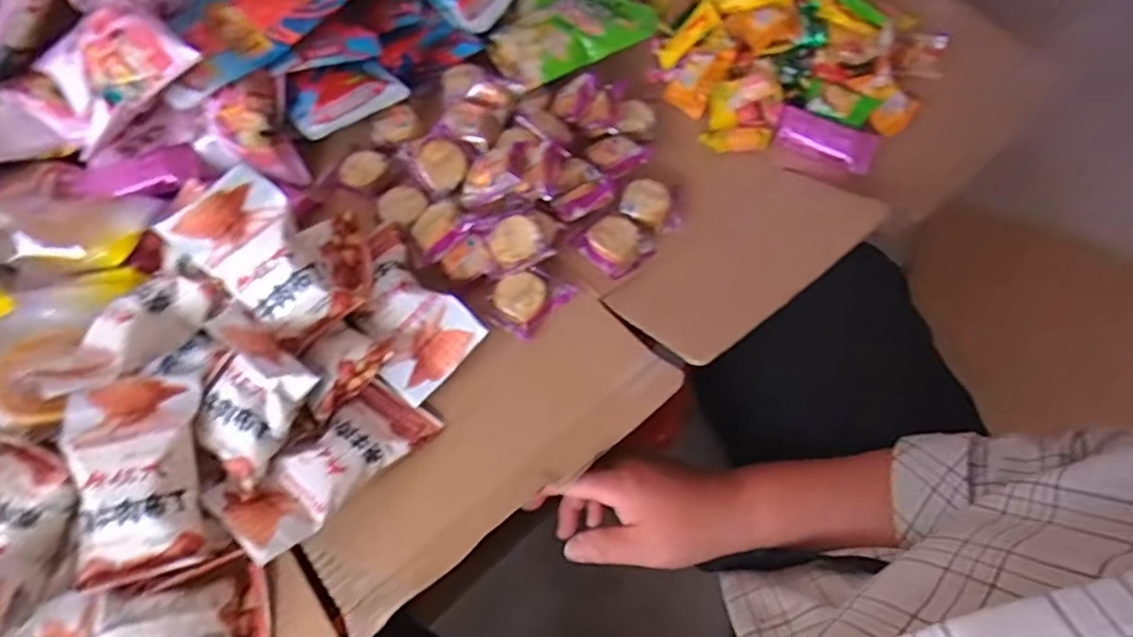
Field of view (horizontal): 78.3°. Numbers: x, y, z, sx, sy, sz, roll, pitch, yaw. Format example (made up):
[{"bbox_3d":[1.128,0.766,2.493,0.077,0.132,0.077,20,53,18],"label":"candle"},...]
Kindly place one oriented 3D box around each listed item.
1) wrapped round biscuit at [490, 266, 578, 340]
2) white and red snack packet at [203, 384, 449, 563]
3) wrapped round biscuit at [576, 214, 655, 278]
[{"bbox_3d":[-0.030,-0.019,0.549,0.044,0.024,0.060,40,71,21],"label":"wrapped round biscuit"},{"bbox_3d":[-0.163,0.097,0.476,0.068,0.025,0.146,37,51,20],"label":"white and red snack packet"},{"bbox_3d":[0.039,-0.063,0.570,0.050,0.019,0.048,39,71,21],"label":"wrapped round biscuit"}]

